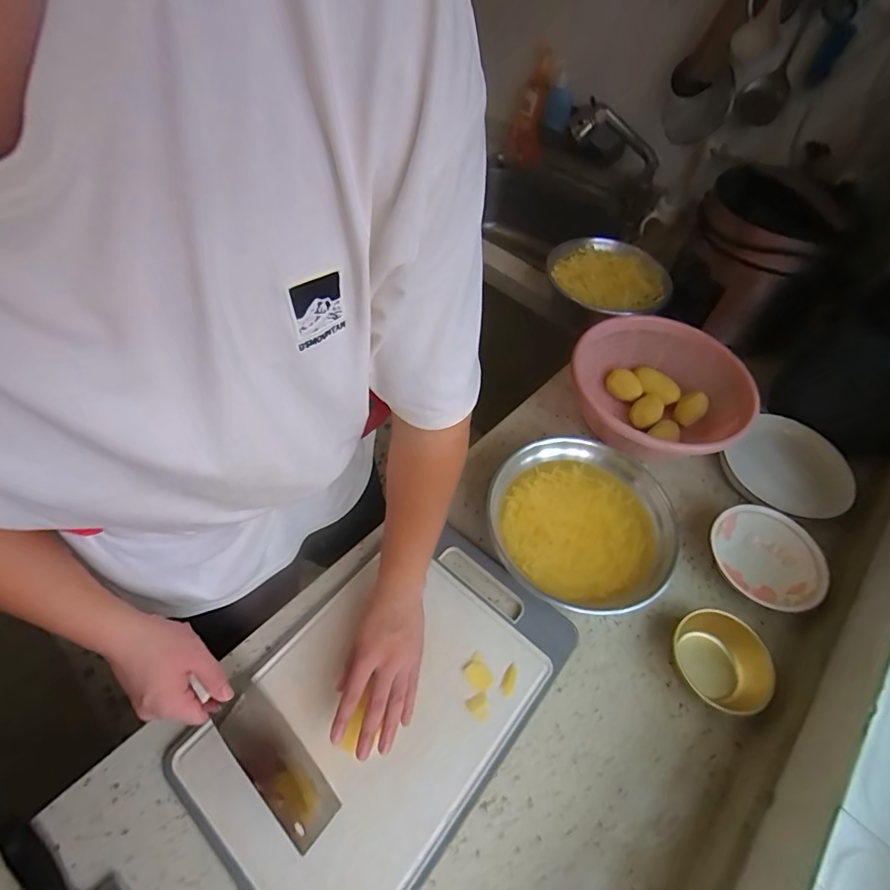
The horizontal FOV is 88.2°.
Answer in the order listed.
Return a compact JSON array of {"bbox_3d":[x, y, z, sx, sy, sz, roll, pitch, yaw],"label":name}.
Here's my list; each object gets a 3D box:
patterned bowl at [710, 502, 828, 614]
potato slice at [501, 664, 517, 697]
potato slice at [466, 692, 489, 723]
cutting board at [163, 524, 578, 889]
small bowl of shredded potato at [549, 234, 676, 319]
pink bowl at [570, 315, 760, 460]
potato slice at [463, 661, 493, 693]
[{"bbox_3d":[0.446,0.163,0.654,0.141,0.050,0.146,2,56,-2],"label":"patterned bowl"},{"bbox_3d":[0.080,0.291,0.567,0.016,0.004,0.036,17,56,8],"label":"potato slice"},{"bbox_3d":[0.041,0.313,0.546,0.024,0.004,0.029,-21,59,-17],"label":"potato slice"},{"bbox_3d":[-0.063,0.299,0.543,0.277,0.026,0.425,38,62,21],"label":"cutting board"},{"bbox_3d":[0.332,-0.346,0.941,0.220,0.045,0.229,2,56,-2],"label":"small bowl of shredded potato"},{"bbox_3d":[0.338,-0.096,0.790,0.269,0.114,0.265,1,55,-1],"label":"pink bowl"},{"bbox_3d":[0.042,0.284,0.566,0.028,0.004,0.035,-27,61,-20],"label":"potato slice"}]

